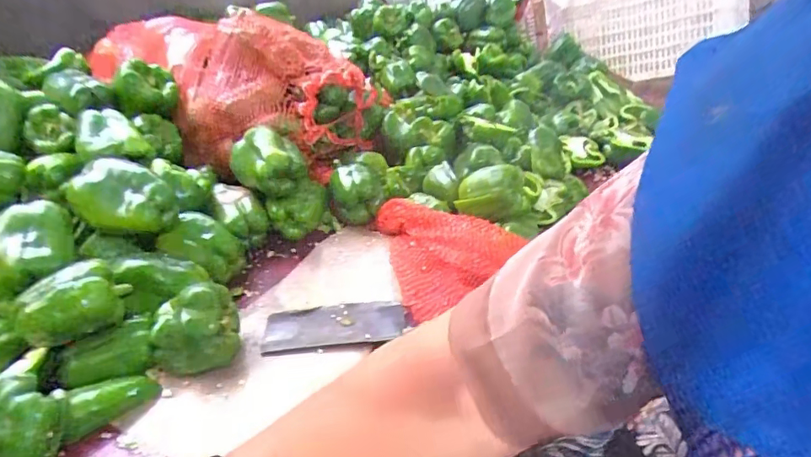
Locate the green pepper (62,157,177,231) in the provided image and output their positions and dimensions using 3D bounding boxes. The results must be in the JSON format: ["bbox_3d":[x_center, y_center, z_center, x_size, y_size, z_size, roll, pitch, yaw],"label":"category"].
[{"bbox_3d":[-0.350,-0.028,0.644,0.116,0.090,0.062,-13,33,-24],"label":"green pepper"}]

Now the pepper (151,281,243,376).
[{"bbox_3d":[-0.227,0.111,0.556,0.087,0.077,0.061,-7,31,-15],"label":"pepper"}]

